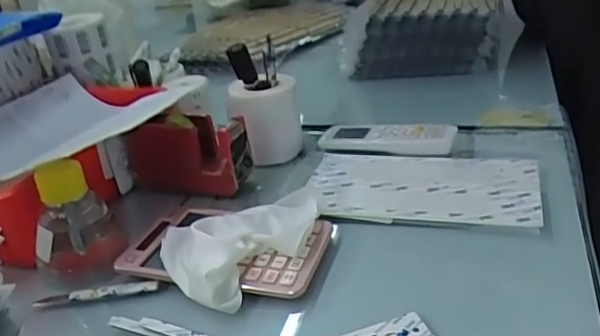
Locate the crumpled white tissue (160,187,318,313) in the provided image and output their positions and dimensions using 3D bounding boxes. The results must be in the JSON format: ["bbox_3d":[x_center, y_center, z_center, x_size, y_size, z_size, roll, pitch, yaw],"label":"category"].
[{"bbox_3d":[-0.042,0.062,0.517,0.159,0.035,0.129,-16,28,-18],"label":"crumpled white tissue"}]

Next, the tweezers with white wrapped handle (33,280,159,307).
[{"bbox_3d":[-0.176,0.109,0.499,0.109,0.010,0.010,-7,26,1],"label":"tweezers with white wrapped handle"}]

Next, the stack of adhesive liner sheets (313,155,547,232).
[{"bbox_3d":[0.123,0.019,0.597,0.232,0.007,0.138,2,28,18],"label":"stack of adhesive liner sheets"}]

